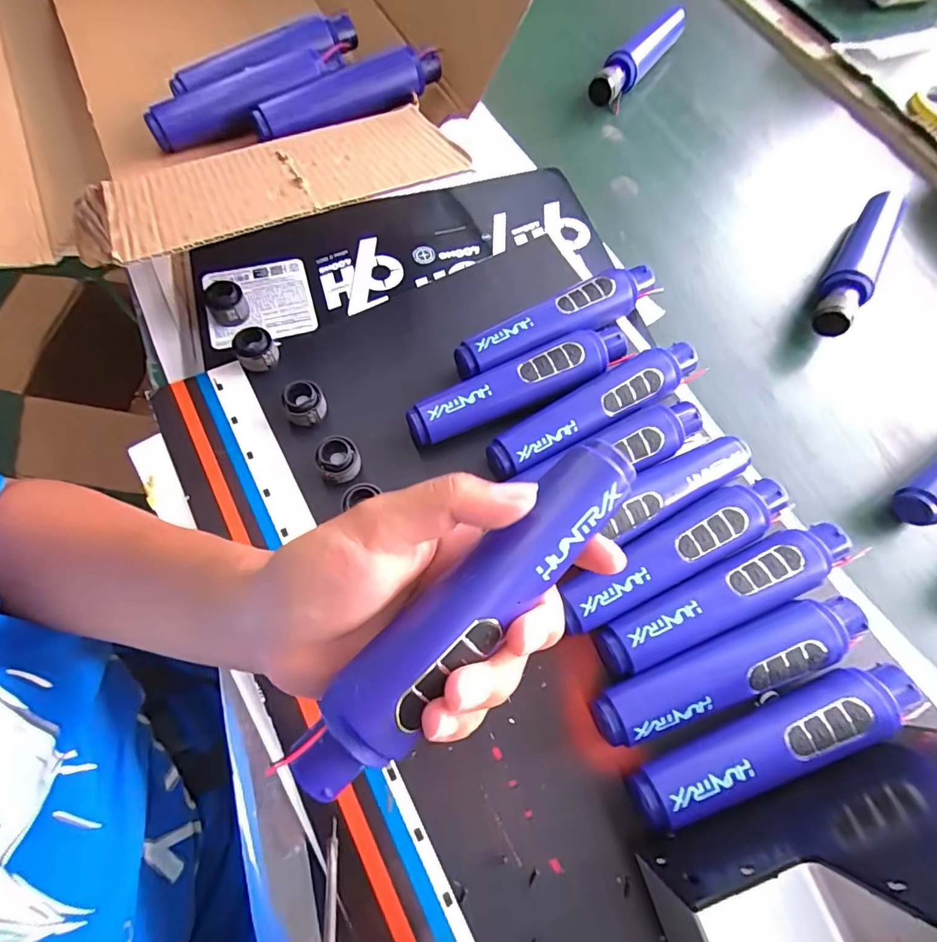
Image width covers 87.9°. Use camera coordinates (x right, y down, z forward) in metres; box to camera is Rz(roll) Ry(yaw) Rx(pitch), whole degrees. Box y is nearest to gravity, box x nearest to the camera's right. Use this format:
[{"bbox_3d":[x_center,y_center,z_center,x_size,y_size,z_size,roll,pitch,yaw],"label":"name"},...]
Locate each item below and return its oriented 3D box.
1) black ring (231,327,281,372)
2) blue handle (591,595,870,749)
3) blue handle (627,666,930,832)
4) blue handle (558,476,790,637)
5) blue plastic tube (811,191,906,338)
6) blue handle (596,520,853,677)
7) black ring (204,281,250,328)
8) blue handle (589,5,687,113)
[{"bbox_3d":[-0.163,-0.091,0.374,0.029,0.026,0.029,1,68,-3],"label":"black ring"},{"bbox_3d":[0.156,0.118,0.294,0.171,0.035,0.037,-16,69,-10],"label":"blue handle"},{"bbox_3d":[0.174,0.154,0.278,0.172,0.036,0.035,-19,70,-11],"label":"blue handle"},{"bbox_3d":[0.134,0.053,0.319,0.168,0.040,0.036,-24,71,-12],"label":"blue handle"},{"bbox_3d":[0.360,-0.196,0.448,0.038,0.035,0.198,33,70,10],"label":"blue plastic tube"},{"bbox_3d":[0.162,0.078,0.311,0.176,0.038,0.041,-20,70,-11],"label":"blue handle"},{"bbox_3d":[-0.192,-0.132,0.390,0.028,0.028,0.026,1,68,-3],"label":"black ring"},{"bbox_3d":[0.199,-0.482,0.560,0.033,0.028,0.188,34,70,10],"label":"blue handle"}]

